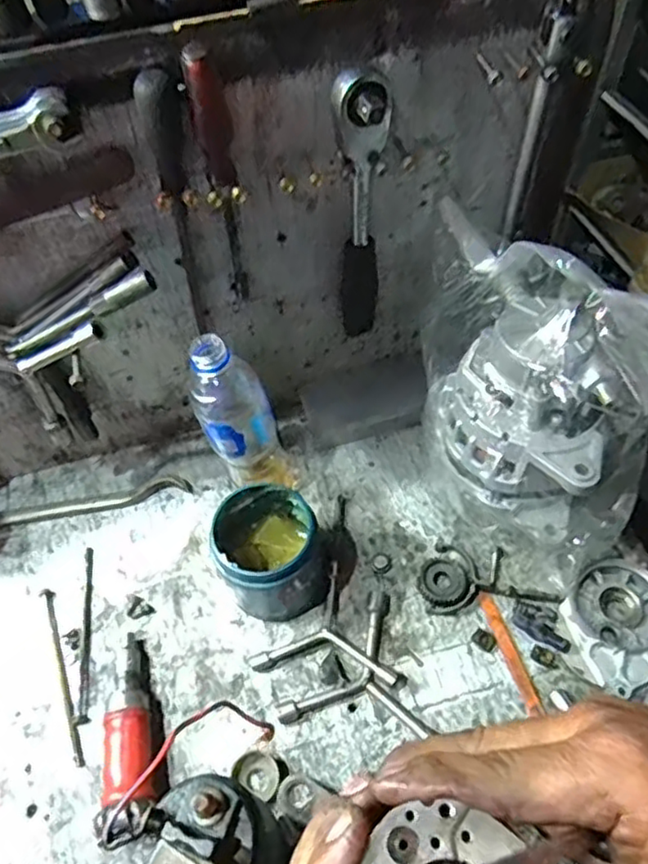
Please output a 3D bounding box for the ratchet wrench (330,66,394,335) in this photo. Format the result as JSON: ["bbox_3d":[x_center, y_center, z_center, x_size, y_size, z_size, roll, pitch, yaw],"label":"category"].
[{"bbox_3d":[0.031,-0.164,0.530,0.042,0.243,0.035,0,55,3],"label":"ratchet wrench"}]

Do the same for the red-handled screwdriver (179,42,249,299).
[{"bbox_3d":[-0.074,-0.174,0.474,0.019,0.203,0.020,-12,61,-6],"label":"red-handled screwdriver"}]

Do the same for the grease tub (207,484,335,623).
[{"bbox_3d":[-0.041,0.108,0.573,0.089,0.096,0.087,-1,55,2],"label":"grease tub"}]

